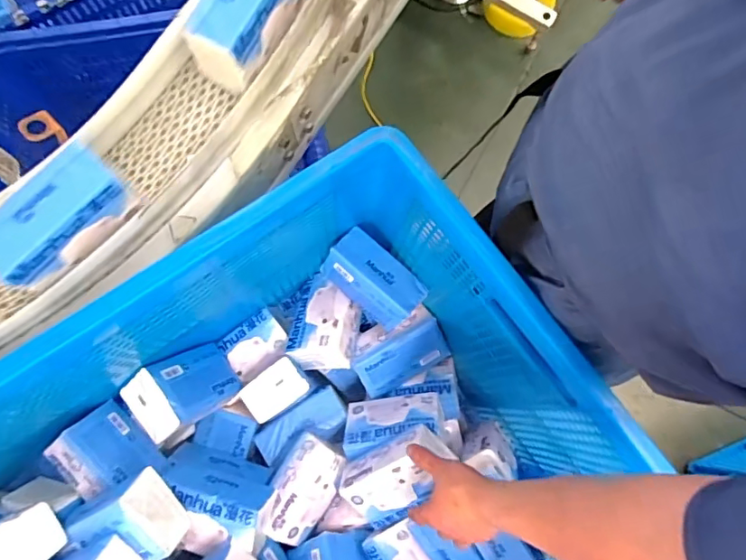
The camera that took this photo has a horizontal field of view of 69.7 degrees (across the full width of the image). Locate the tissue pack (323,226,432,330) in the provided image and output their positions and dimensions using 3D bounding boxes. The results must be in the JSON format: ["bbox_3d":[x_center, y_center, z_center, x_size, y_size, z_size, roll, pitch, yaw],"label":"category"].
[{"bbox_3d":[-0.003,0.004,0.778,0.140,0.102,0.071,43,71,1],"label":"tissue pack"}]

